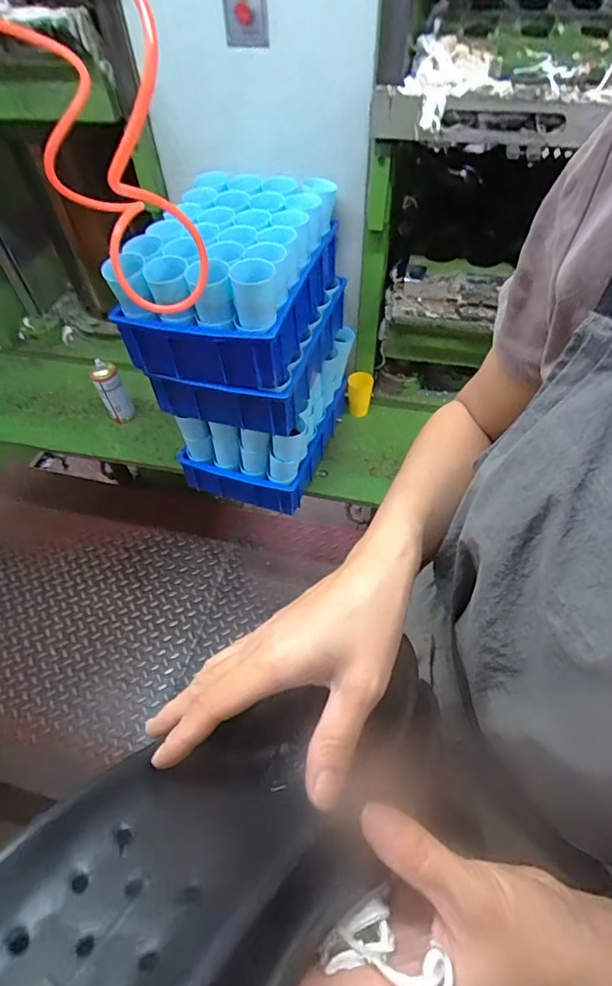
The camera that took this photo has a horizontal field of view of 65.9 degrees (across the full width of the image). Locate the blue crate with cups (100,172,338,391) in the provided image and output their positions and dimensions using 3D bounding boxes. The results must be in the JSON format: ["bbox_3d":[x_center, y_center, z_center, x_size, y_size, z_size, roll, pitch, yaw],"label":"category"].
[{"bbox_3d":[-0.116,-0.366,0.796,0.253,0.172,0.358,12,55,11],"label":"blue crate with cups"}]

